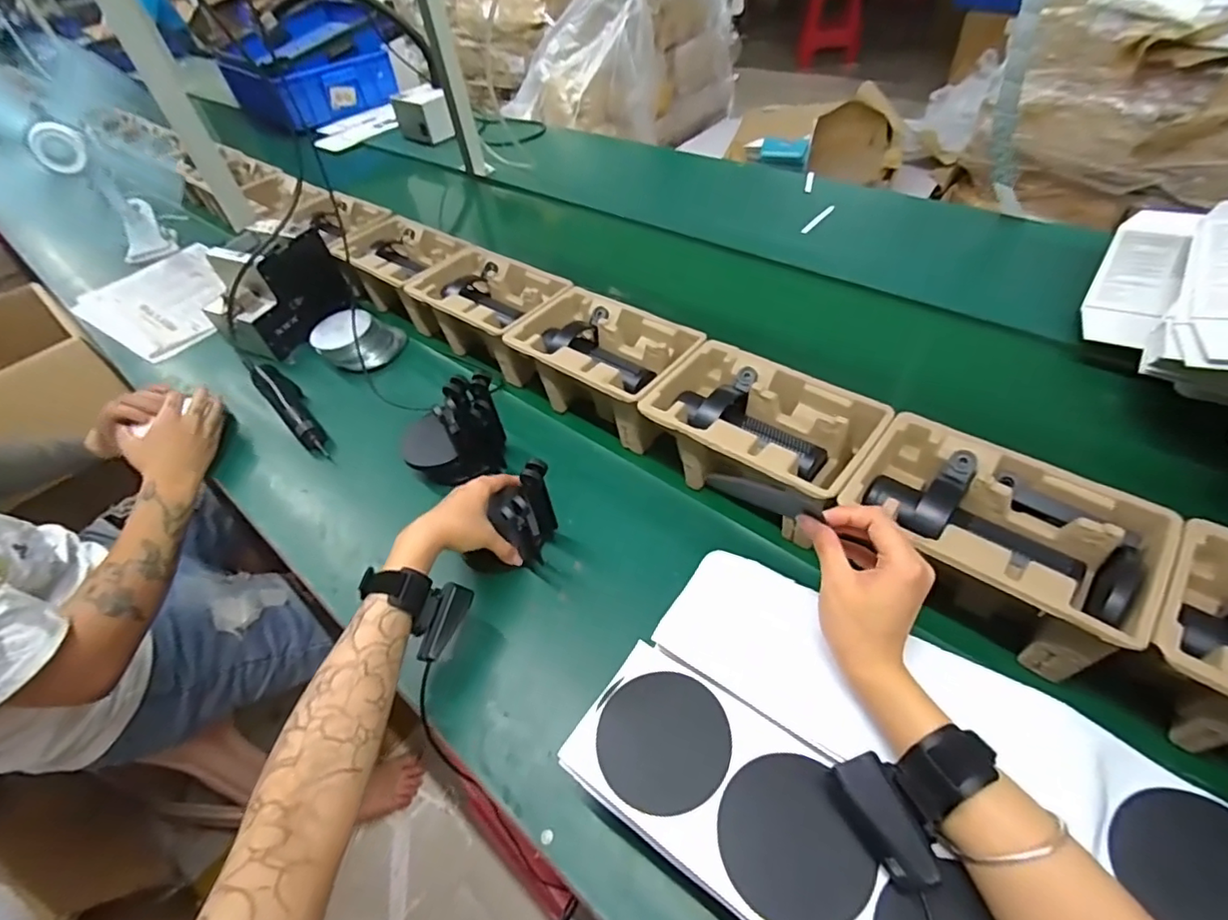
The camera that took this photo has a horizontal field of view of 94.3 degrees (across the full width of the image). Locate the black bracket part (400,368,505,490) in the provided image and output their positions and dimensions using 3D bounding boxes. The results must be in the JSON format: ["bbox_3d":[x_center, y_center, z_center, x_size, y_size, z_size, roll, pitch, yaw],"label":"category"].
[{"bbox_3d":[-0.197,-0.037,0.679,0.121,0.138,0.062,-14,51,-8],"label":"black bracket part"}]

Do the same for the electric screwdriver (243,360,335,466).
[{"bbox_3d":[-0.474,-0.087,0.835,0.047,0.039,0.239,-38,58,-24],"label":"electric screwdriver"}]

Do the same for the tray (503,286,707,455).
[{"bbox_3d":[-0.015,-0.126,0.751,0.227,0.097,0.146,29,59,25],"label":"tray"}]

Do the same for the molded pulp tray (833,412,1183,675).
[{"bbox_3d":[0.330,0.070,0.516,0.226,0.107,0.145,32,60,26],"label":"molded pulp tray"}]

